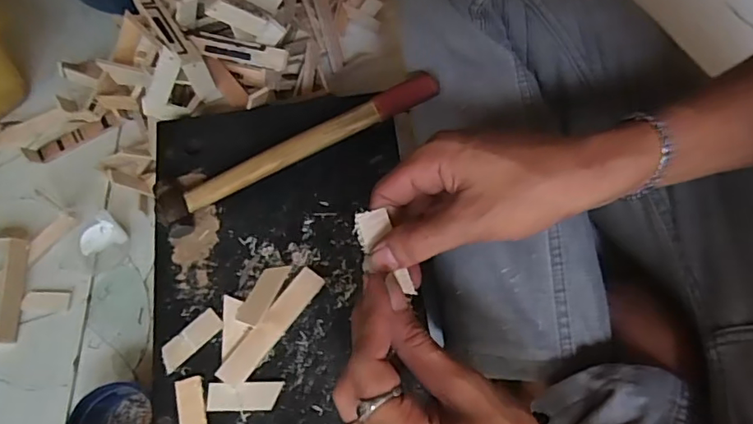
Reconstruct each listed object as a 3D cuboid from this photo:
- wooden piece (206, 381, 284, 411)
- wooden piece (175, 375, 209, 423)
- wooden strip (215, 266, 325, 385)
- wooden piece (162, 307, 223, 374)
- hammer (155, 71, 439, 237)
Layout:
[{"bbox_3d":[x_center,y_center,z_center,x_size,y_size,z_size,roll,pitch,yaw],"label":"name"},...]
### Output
[{"bbox_3d":[-0.093,0.130,0.386,0.051,0.007,0.019,-1,68,1],"label":"wooden piece"},{"bbox_3d":[-0.128,0.141,0.381,0.021,0.004,0.051,-14,68,-4],"label":"wooden piece"},{"bbox_3d":[-0.076,0.083,0.401,0.021,0.004,0.098,38,70,2],"label":"wooden strip"},{"bbox_3d":[-0.137,0.094,0.404,0.049,0.004,0.021,-42,73,-14],"label":"wooden piece"},{"bbox_3d":[-0.061,-0.050,0.441,0.238,0.041,0.044,-24,69,-8],"label":"hammer"}]

